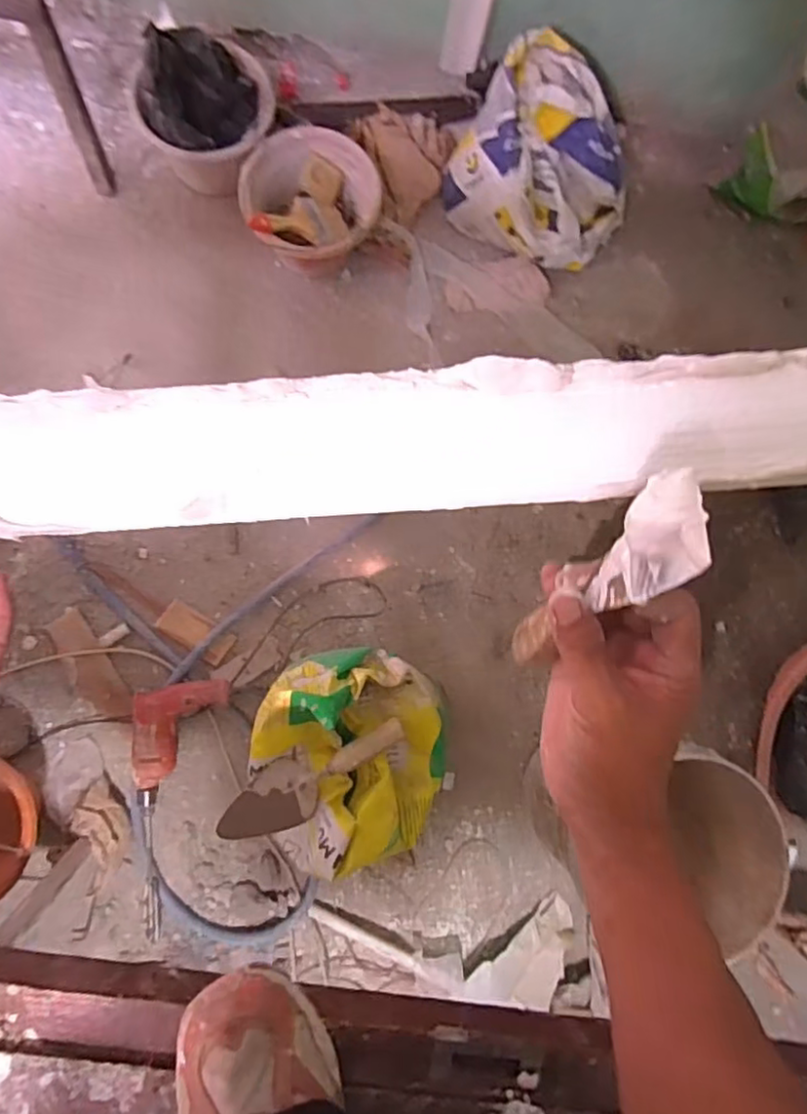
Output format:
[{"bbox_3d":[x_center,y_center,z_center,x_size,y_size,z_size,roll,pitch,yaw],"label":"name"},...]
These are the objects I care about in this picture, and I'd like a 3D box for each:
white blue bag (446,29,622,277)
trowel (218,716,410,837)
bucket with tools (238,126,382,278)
[{"bbox_3d":[0.273,-0.745,1.253,0.335,0.288,0.225,39,81,-1],"label":"white blue bag"},{"bbox_3d":[-0.122,0.306,0.866,0.269,0.045,0.087,-20,86,-8],"label":"trowel"},{"bbox_3d":[-0.179,-0.674,1.247,0.251,0.169,0.244,4,83,-6],"label":"bucket with tools"}]

